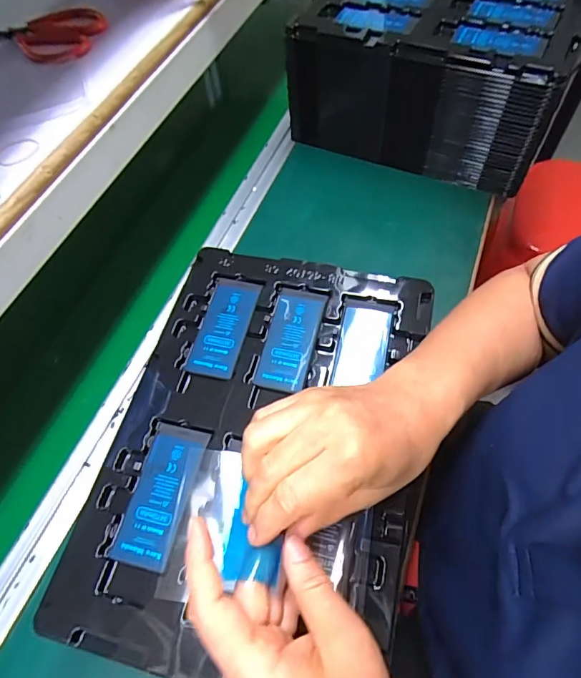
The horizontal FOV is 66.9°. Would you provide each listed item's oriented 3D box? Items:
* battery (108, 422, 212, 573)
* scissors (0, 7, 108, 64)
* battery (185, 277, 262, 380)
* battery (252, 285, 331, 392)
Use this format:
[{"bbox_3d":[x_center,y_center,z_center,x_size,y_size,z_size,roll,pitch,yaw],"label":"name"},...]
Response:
[{"bbox_3d":[-0.096,0.113,0.326,0.043,0.007,0.100,10,61,12],"label":"battery"},{"bbox_3d":[-0.251,-0.304,0.437,0.125,0.012,0.078,7,61,8],"label":"scissors"},{"bbox_3d":[-0.060,-0.012,0.398,0.046,0.007,0.098,10,61,12],"label":"battery"},{"bbox_3d":[0.001,-0.002,0.384,0.045,0.006,0.097,9,60,11],"label":"battery"}]

